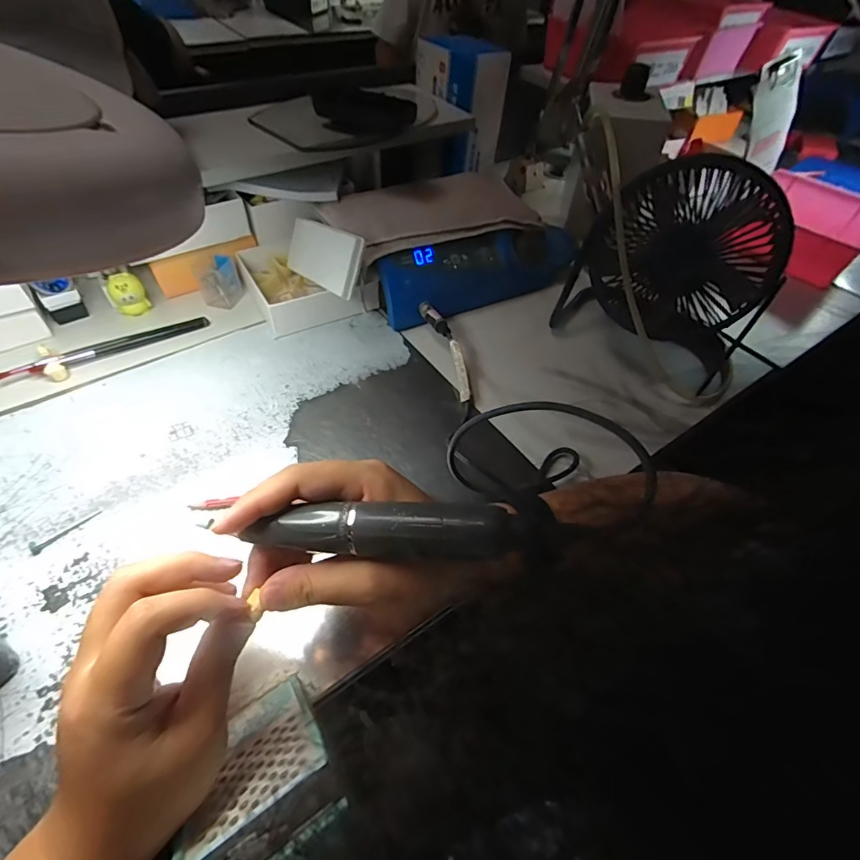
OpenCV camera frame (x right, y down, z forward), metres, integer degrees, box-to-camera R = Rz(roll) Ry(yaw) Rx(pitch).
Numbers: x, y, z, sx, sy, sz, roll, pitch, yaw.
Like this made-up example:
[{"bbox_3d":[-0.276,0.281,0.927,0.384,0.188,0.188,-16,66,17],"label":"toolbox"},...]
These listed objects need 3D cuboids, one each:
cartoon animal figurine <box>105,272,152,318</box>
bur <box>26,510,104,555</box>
[{"bbox_3d":[-0.325,-0.144,0.496,0.034,0.047,0.022,-29,58,-25],"label":"cartoon animal figurine"},{"bbox_3d":[-0.274,0.075,0.345,0.008,0.008,0.048,37,57,23],"label":"bur"}]

